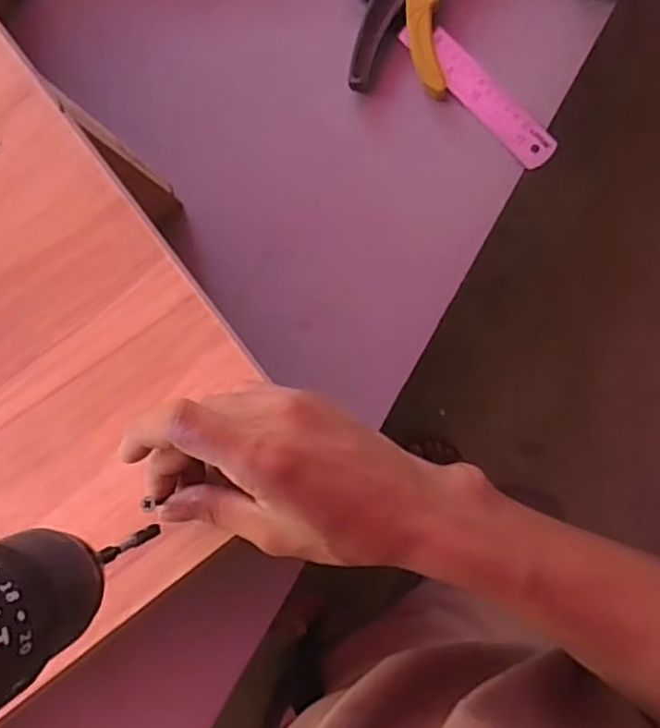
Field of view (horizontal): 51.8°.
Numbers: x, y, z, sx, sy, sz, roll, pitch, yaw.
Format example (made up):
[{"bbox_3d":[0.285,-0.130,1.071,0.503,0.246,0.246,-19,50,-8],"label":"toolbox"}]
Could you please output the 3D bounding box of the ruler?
[{"bbox_3d":[0.119,-0.216,0.537,0.032,0.005,0.152,-42,82,5],"label":"ruler"}]

